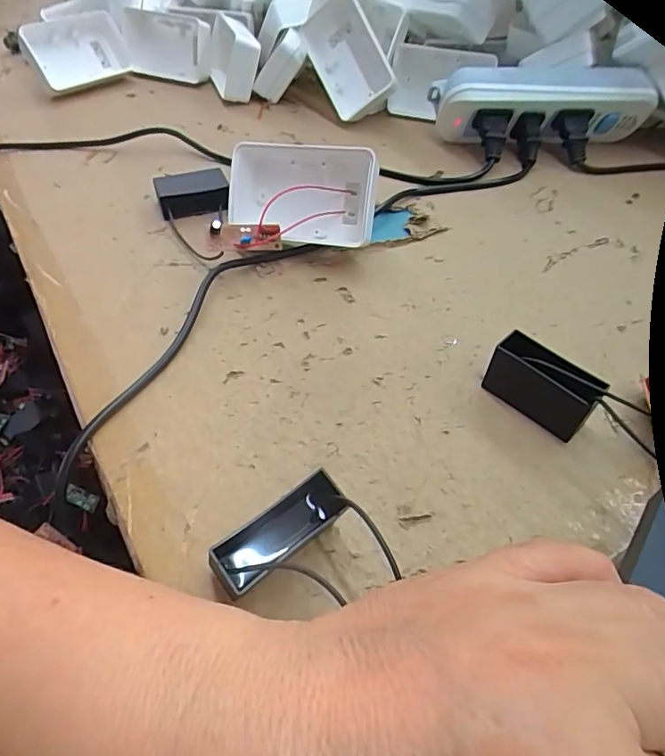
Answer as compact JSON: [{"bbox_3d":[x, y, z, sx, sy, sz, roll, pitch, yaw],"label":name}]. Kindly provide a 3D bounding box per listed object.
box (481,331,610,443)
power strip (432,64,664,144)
[{"bbox_3d":[0.098,0.003,0.239,0.016,0.031,0.048,-36,59,-28],"label":"box"},{"bbox_3d":[0.170,-0.220,0.419,0.173,0.057,0.038,-1,49,-2],"label":"power strip"}]

